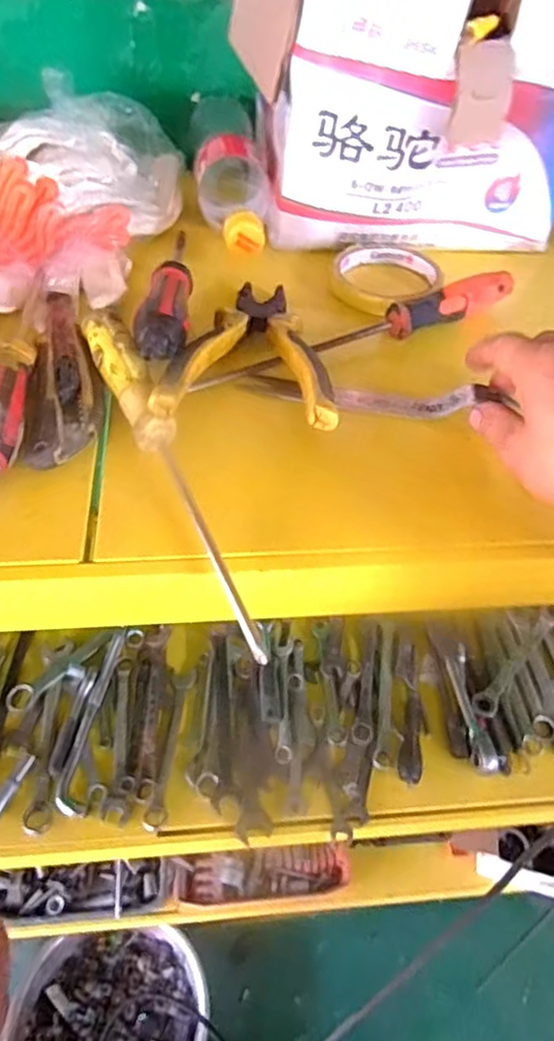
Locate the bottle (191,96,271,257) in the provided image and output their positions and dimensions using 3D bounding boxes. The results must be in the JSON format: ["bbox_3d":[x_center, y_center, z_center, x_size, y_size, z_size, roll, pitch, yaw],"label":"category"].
[{"bbox_3d":[-0.036,-0.277,0.523,0.062,0.047,0.169,-6,65,-9],"label":"bottle"}]

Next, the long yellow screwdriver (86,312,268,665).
[{"bbox_3d":[-0.059,-0.036,0.340,0.025,0.029,0.246,-20,54,-20],"label":"long yellow screwdriver"}]

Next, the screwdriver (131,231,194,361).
[{"bbox_3d":[-0.073,-0.155,0.411,0.031,0.028,0.146,-1,50,-5],"label":"screwdriver"}]

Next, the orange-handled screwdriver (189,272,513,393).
[{"bbox_3d":[0.061,-0.136,0.440,0.255,0.028,0.023,-19,54,-19],"label":"orange-handled screwdriver"}]

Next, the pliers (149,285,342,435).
[{"bbox_3d":[-0.014,-0.119,0.409,0.101,0.032,0.177,5,50,-1],"label":"pliers"}]

